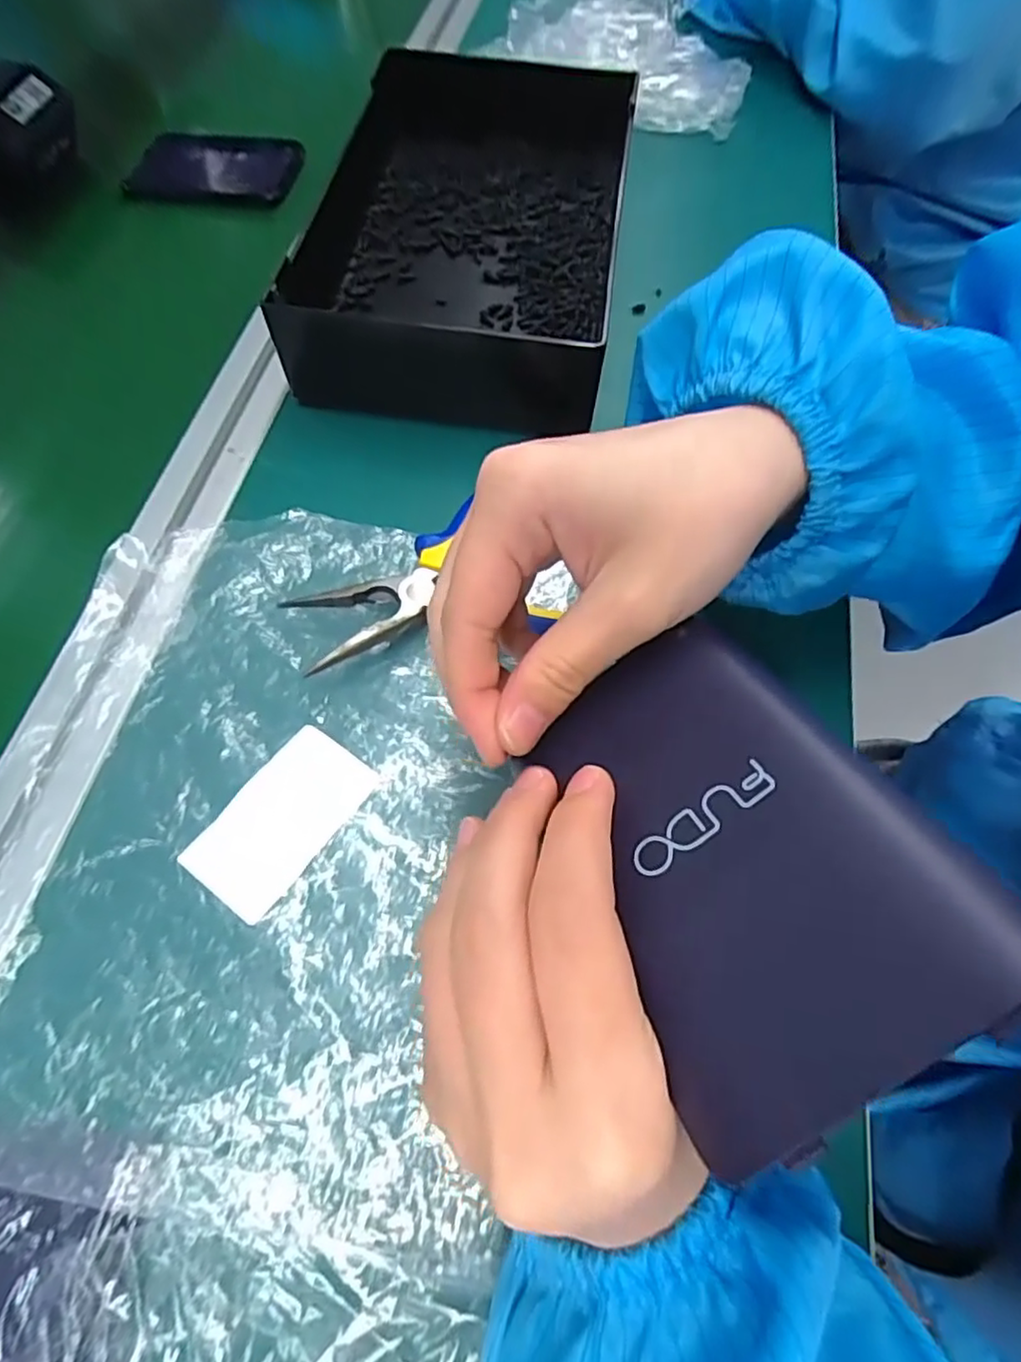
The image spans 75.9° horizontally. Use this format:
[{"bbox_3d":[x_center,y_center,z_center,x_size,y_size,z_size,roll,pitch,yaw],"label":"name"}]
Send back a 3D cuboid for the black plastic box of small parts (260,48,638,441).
[{"bbox_3d":[-0.026,-0.265,0.381,0.170,0.056,0.259,8,64,3],"label":"black plastic box of small parts"}]

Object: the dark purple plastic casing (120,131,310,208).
[{"bbox_3d":[-0.213,-0.367,0.468,0.123,0.011,0.070,8,64,4],"label":"dark purple plastic casing"}]

